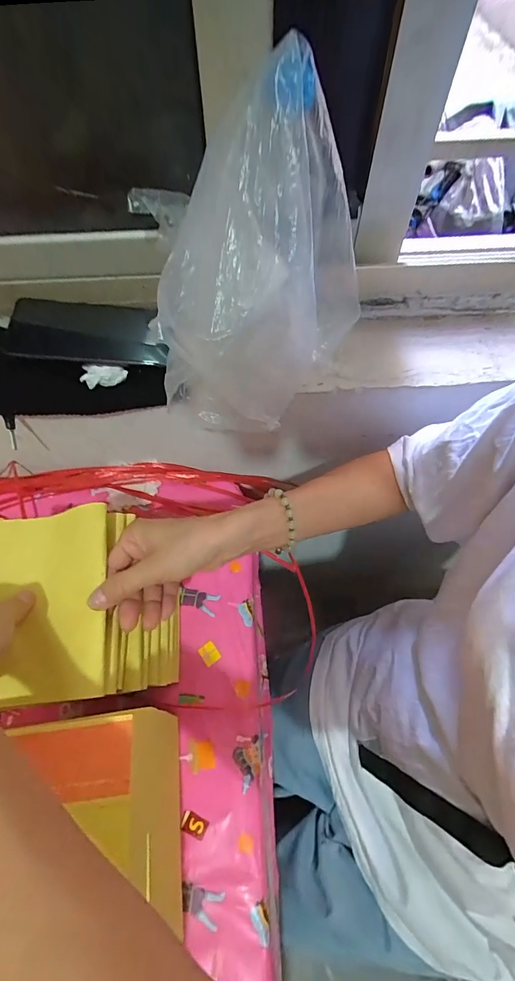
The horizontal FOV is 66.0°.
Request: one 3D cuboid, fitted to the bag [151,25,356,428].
[{"bbox_3d":[0.011,-0.157,0.287,0.150,0.168,0.164,-2,62,-1],"label":"bag"}]

